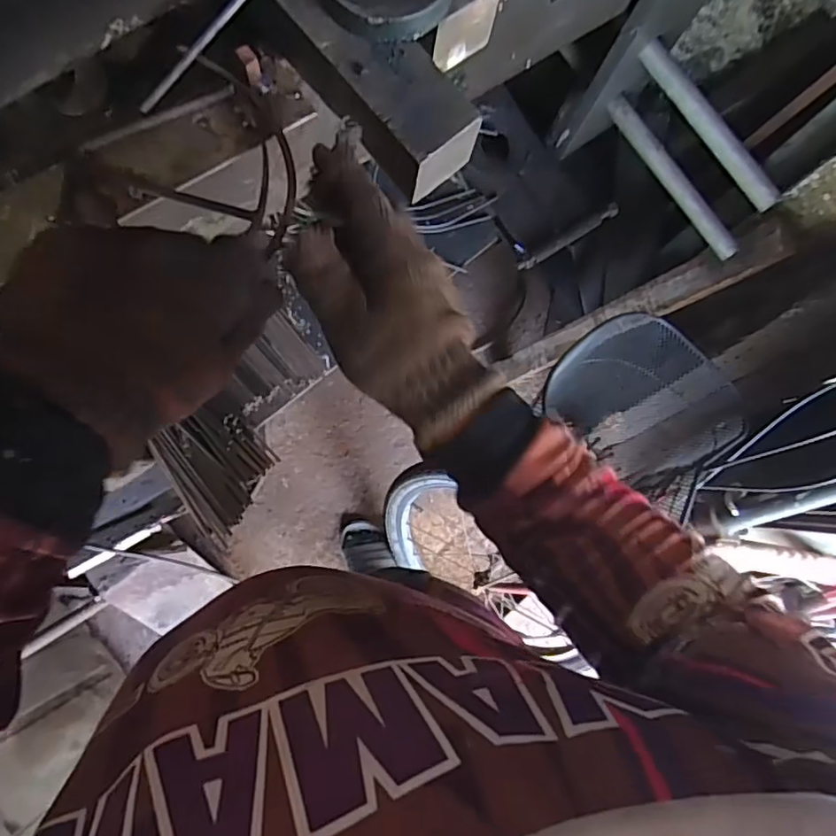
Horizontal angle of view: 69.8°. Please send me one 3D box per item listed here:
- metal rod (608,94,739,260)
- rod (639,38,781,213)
[{"bbox_3d":[0.333,-0.314,0.778,0.030,0.025,0.251,-33,87,-8],"label":"metal rod"},{"bbox_3d":[0.337,-0.336,0.688,0.028,0.028,0.230,-36,87,-8],"label":"rod"}]

